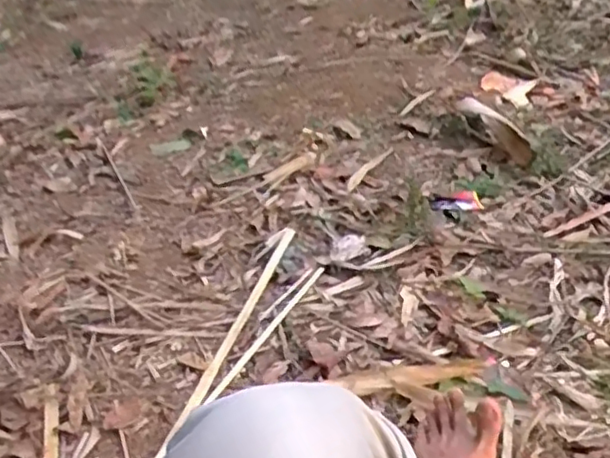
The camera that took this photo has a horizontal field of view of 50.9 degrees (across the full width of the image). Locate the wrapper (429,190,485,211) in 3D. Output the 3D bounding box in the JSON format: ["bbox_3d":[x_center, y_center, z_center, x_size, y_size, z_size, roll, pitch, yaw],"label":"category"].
[{"bbox_3d":[0.312,-0.061,1.342,0.113,0.013,0.071,-7,32,-5],"label":"wrapper"}]

